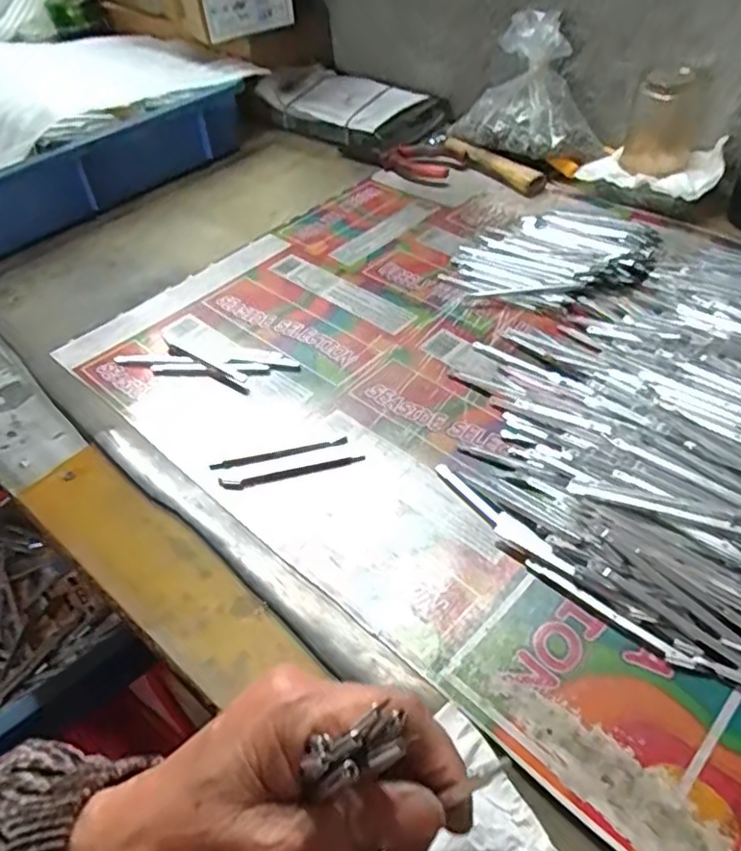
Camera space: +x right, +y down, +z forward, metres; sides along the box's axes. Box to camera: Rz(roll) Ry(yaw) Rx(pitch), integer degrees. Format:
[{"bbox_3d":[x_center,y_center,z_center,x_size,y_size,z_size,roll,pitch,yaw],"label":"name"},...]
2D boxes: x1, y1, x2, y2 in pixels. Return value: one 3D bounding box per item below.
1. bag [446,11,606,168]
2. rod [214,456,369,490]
[{"bbox_3d":[0.161,-0.328,0.648,0.157,0.124,0.069,27,55,28],"label":"bag"},{"bbox_3d":[-0.050,0.030,0.417,0.091,0.008,0.010,-14,47,-6],"label":"rod"}]

